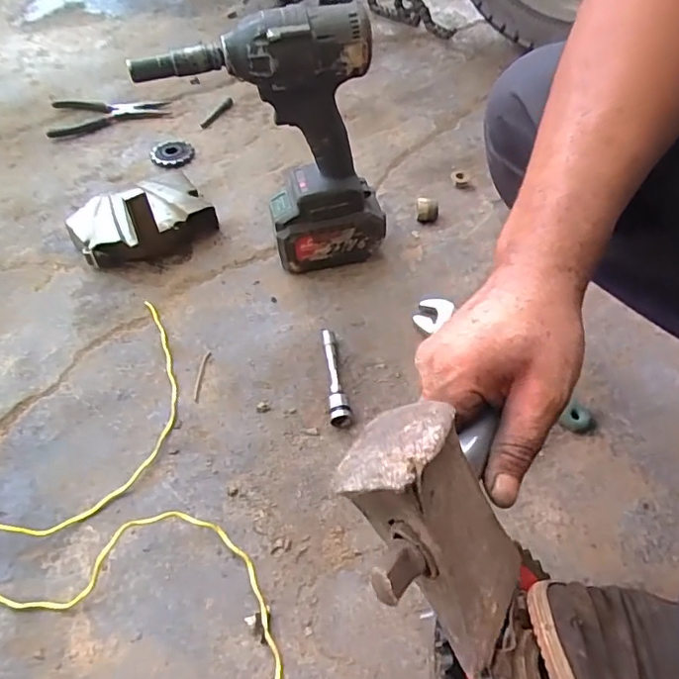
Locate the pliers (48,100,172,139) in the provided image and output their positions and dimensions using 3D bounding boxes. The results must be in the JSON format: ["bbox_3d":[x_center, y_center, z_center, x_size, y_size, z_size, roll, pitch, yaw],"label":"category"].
[{"bbox_3d":[-0.362,-0.361,0.873,0.179,0.013,0.105,-11,52,-6],"label":"pliers"}]

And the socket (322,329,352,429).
[{"bbox_3d":[-0.004,0.035,0.542,0.019,0.021,0.105,-6,52,-2],"label":"socket"}]

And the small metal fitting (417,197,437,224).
[{"bbox_3d":[0.109,-0.160,0.685,0.025,0.025,0.021,0,52,3],"label":"small metal fitting"}]

